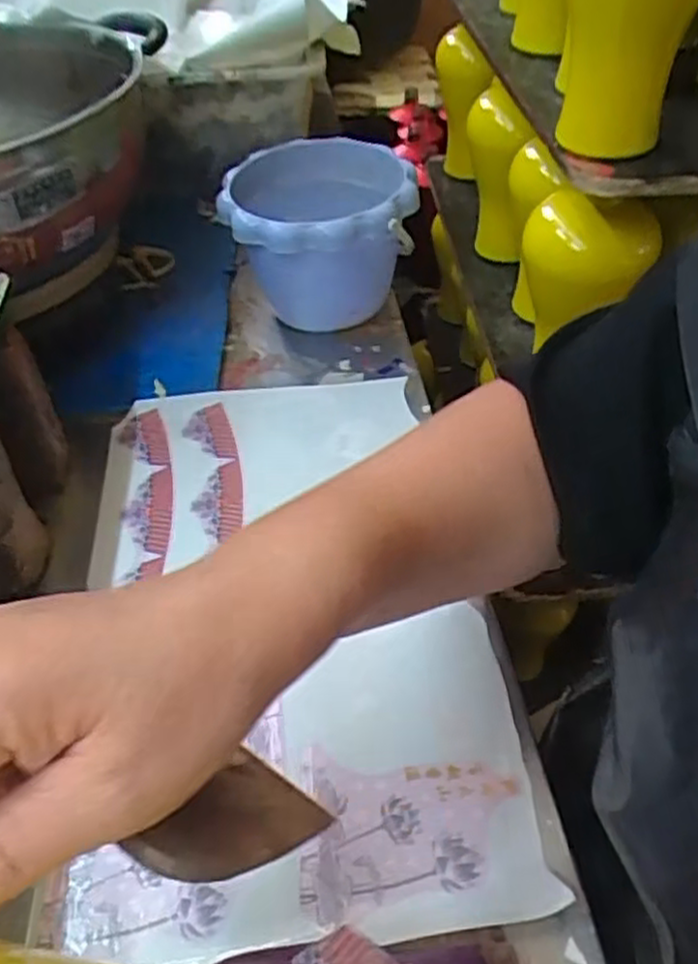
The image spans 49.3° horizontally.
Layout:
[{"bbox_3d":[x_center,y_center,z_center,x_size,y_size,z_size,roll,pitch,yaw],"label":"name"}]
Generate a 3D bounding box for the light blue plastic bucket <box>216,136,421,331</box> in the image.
[{"bbox_3d":[-0.026,-0.209,0.671,0.157,0.122,0.168,-3,45,-2],"label":"light blue plastic bucket"}]

